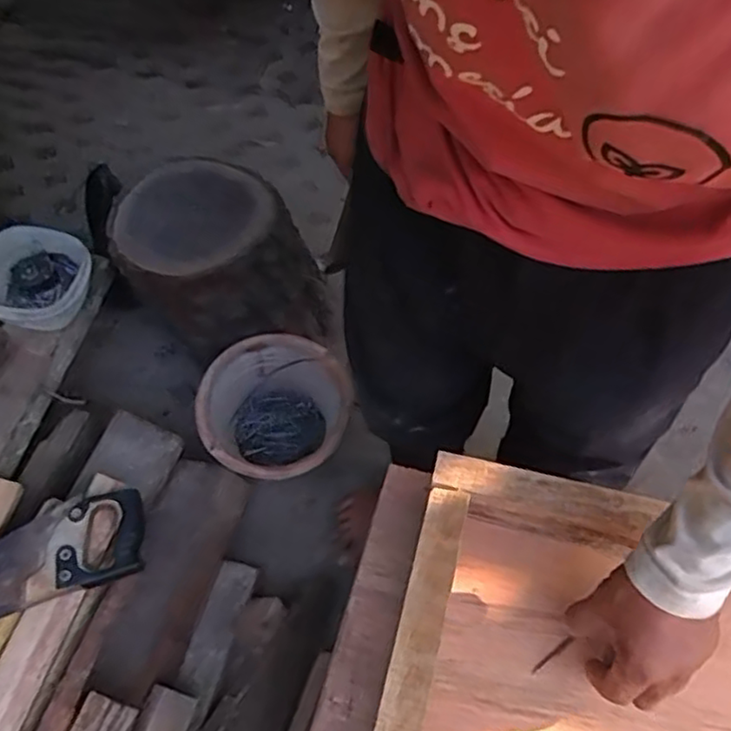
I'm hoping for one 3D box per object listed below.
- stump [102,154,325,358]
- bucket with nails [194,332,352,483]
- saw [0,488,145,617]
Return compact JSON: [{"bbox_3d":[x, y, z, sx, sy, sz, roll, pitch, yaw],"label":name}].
[{"bbox_3d":[-0.264,-0.156,1.205,0.287,0.322,0.268,-1,55,2],"label":"stump"},{"bbox_3d":[-0.151,0.086,1.164,0.248,0.143,0.251,-1,55,2],"label":"bucket with nails"},{"bbox_3d":[-0.527,0.280,0.837,0.492,0.040,0.135,-19,56,-11],"label":"saw"}]

